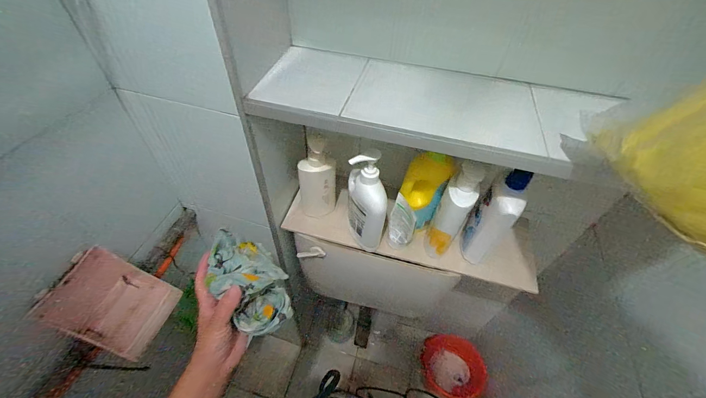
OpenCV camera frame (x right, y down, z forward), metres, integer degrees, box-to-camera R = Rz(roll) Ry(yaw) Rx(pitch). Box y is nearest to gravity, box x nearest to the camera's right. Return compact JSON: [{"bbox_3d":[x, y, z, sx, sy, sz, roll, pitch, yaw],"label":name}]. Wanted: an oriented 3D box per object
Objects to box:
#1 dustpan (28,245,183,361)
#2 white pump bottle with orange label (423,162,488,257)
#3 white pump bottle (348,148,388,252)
[{"bbox_3d":[-0.421,0.179,0.545,0.131,0.127,0.133,17,50,11],"label":"dustpan"},{"bbox_3d":[0.204,0.036,0.636,0.061,0.256,0.065,23,52,16],"label":"white pump bottle with orange label"},{"bbox_3d":[0.023,-0.003,0.626,0.061,0.247,0.110,-17,52,-18],"label":"white pump bottle"}]

